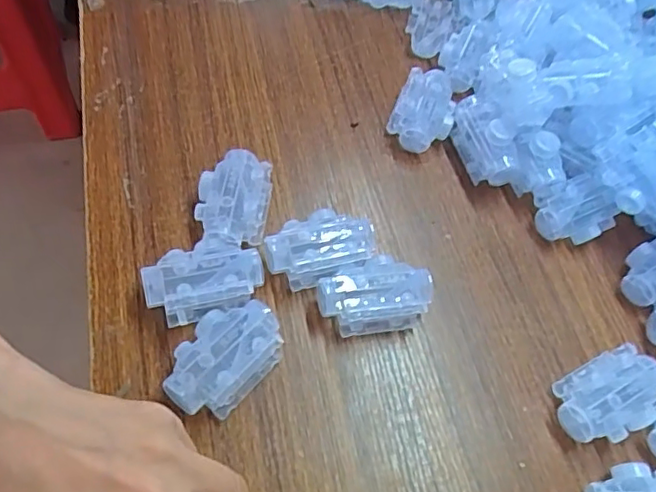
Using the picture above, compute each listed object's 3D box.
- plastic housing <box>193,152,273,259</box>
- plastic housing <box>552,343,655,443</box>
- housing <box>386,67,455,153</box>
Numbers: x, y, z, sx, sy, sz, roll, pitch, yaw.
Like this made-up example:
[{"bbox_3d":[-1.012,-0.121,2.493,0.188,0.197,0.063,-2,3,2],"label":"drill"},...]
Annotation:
[{"bbox_3d":[-0.062,-0.024,0.374,0.045,0.025,0.079,8,59,-5],"label":"plastic housing"},{"bbox_3d":[0.173,0.090,0.348,0.070,0.024,0.044,-19,65,-19],"label":"plastic housing"},{"bbox_3d":[0.078,-0.109,0.454,0.045,0.028,0.070,22,59,4],"label":"housing"}]

